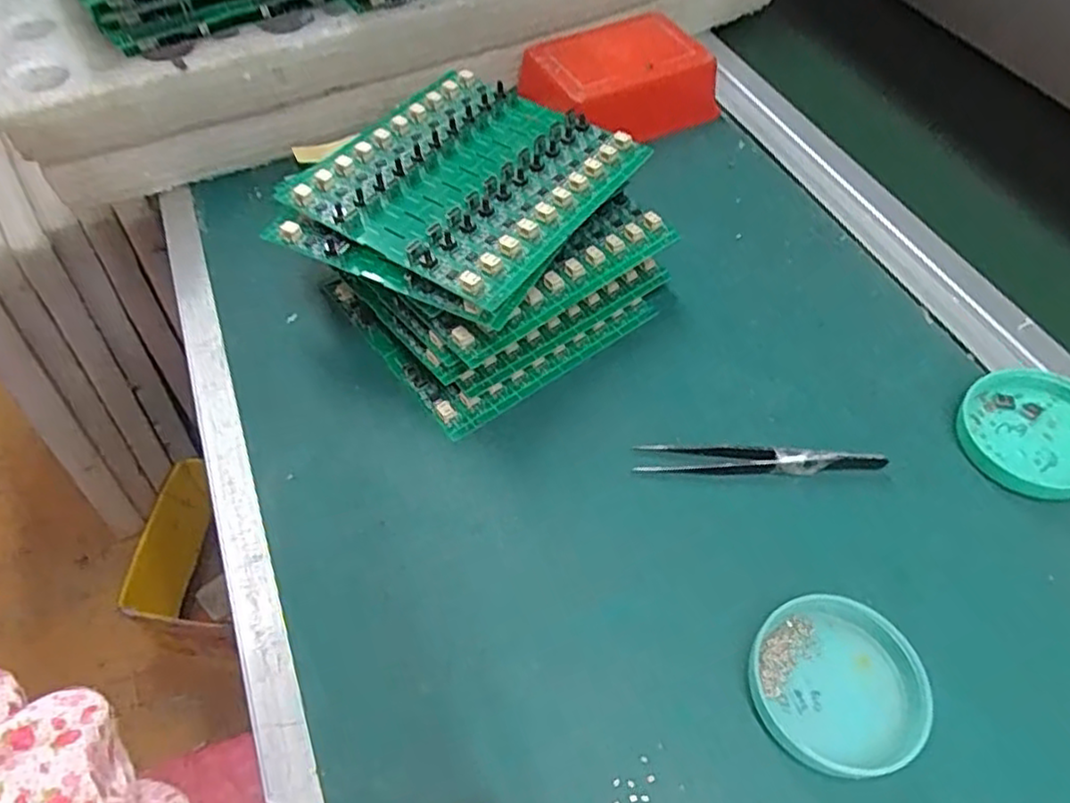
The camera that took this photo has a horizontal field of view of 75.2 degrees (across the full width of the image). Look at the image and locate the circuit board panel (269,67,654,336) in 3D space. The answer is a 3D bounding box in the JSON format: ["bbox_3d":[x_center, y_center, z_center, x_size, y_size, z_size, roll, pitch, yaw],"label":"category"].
[{"bbox_3d":[-0.035,-0.110,0.354,0.133,0.020,0.150,29,60,21],"label":"circuit board panel"}]

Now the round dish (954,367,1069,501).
[{"bbox_3d":[0.244,0.012,0.337,0.065,0.014,0.071,-1,54,1],"label":"round dish"}]

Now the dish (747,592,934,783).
[{"bbox_3d":[0.118,0.110,0.272,0.064,0.014,0.064,-1,54,1],"label":"dish"}]

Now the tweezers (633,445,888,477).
[{"bbox_3d":[0.107,0.027,0.333,0.115,0.012,0.015,0,54,2],"label":"tweezers"}]

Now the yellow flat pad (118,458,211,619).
[{"bbox_3d":[-0.525,0.200,1.010,0.078,0.027,0.228,19,90,-5],"label":"yellow flat pad"}]

